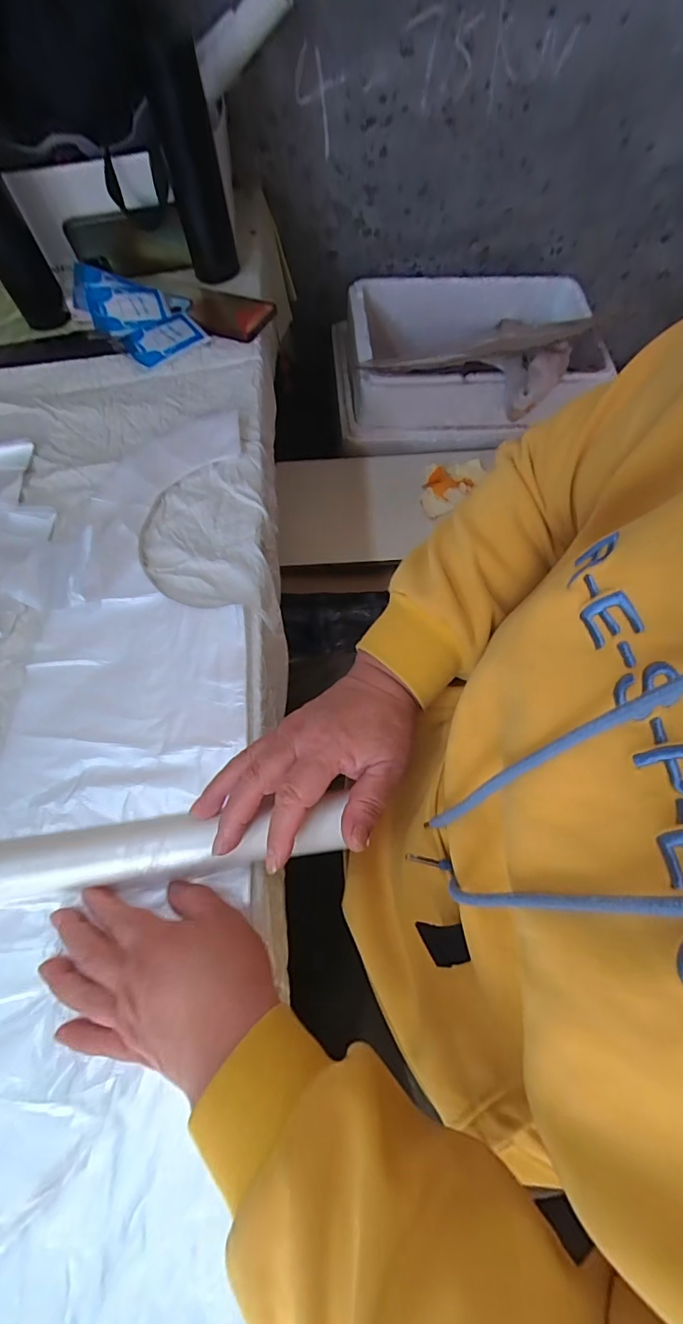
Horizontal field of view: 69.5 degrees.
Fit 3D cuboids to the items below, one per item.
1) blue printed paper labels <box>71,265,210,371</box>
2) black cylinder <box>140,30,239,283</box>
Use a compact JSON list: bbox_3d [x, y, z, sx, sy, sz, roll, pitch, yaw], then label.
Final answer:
[{"bbox_3d":[-0.249,-0.441,0.618,0.113,0.032,0.165,-41,81,-16],"label":"blue printed paper labels"},{"bbox_3d":[-0.185,-0.620,0.611,0.063,0.201,0.051,-12,65,-2],"label":"black cylinder"}]

